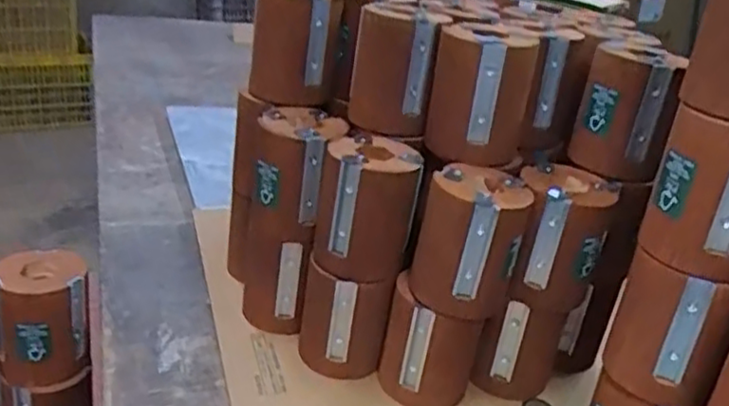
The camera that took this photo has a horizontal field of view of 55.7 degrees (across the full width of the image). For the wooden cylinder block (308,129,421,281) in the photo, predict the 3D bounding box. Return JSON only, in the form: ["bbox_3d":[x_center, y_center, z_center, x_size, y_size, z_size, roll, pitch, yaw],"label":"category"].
[{"bbox_3d":[0.001,0.002,0.584,0.081,0.100,0.076,5,25,-5],"label":"wooden cylinder block"}]

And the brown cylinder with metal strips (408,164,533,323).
[{"bbox_3d":[0.083,0.031,0.553,0.081,0.101,0.075,11,25,9],"label":"brown cylinder with metal strips"}]

